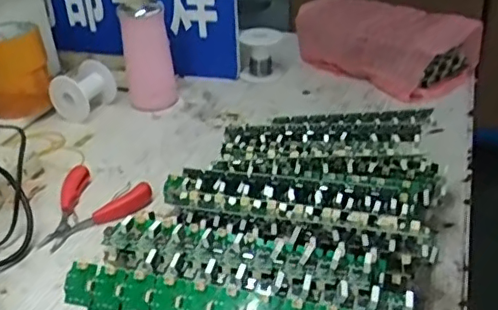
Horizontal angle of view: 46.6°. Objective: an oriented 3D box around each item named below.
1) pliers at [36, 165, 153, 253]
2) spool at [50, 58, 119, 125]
[{"bbox_3d":[-0.178,0.047,0.615,0.122,0.016,0.097,-27,39,-33],"label":"pliers"},{"bbox_3d":[-0.227,-0.088,0.797,0.057,0.067,0.071,16,37,27],"label":"spool"}]

